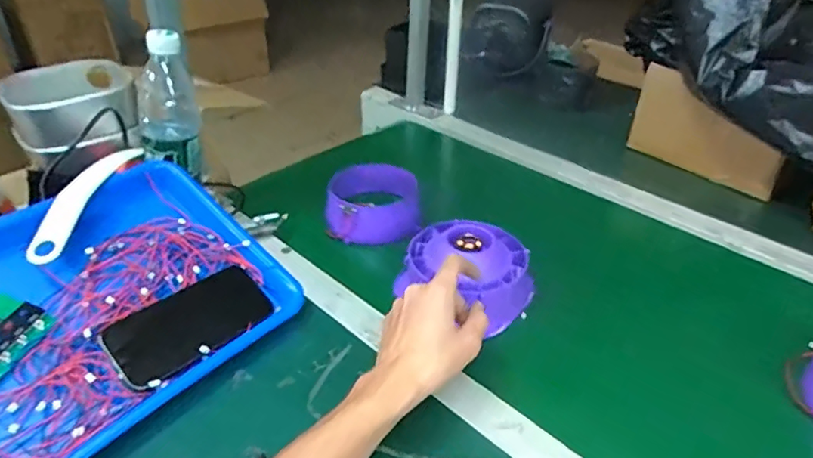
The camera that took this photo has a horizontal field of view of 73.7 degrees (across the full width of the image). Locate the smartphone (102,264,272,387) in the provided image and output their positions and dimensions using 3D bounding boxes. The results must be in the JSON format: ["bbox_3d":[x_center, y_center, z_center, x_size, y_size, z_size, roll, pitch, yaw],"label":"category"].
[{"bbox_3d":[-0.203,0.089,0.513,0.079,0.012,0.142,37,53,23],"label":"smartphone"}]

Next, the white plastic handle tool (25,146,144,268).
[{"bbox_3d":[-0.330,-0.034,0.563,0.031,0.035,0.186,4,35,3],"label":"white plastic handle tool"}]

